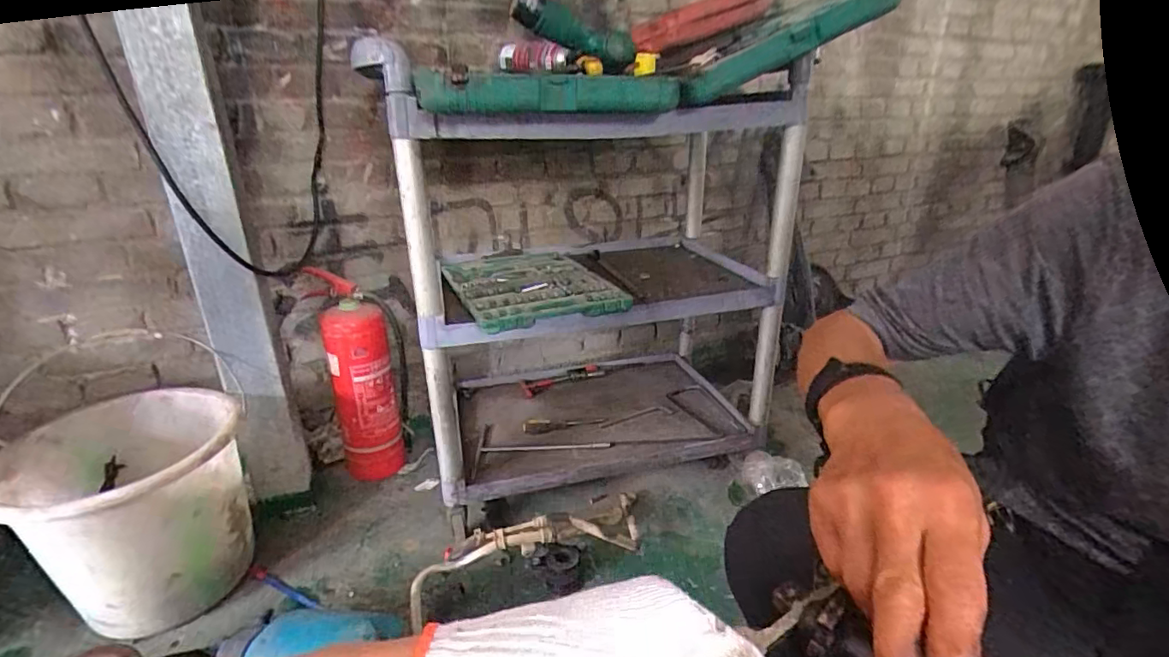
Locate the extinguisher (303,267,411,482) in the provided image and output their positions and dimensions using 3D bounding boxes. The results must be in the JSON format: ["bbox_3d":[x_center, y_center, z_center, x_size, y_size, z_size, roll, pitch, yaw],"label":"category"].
[{"bbox_3d":[-0.474,0.102,1.166,0.154,0.455,0.157,-9,22,-19],"label":"extinguisher"}]

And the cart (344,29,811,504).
[{"bbox_3d":[0.011,-0.098,1.098,0.760,0.716,0.481,-11,23,-24],"label":"cart"}]

